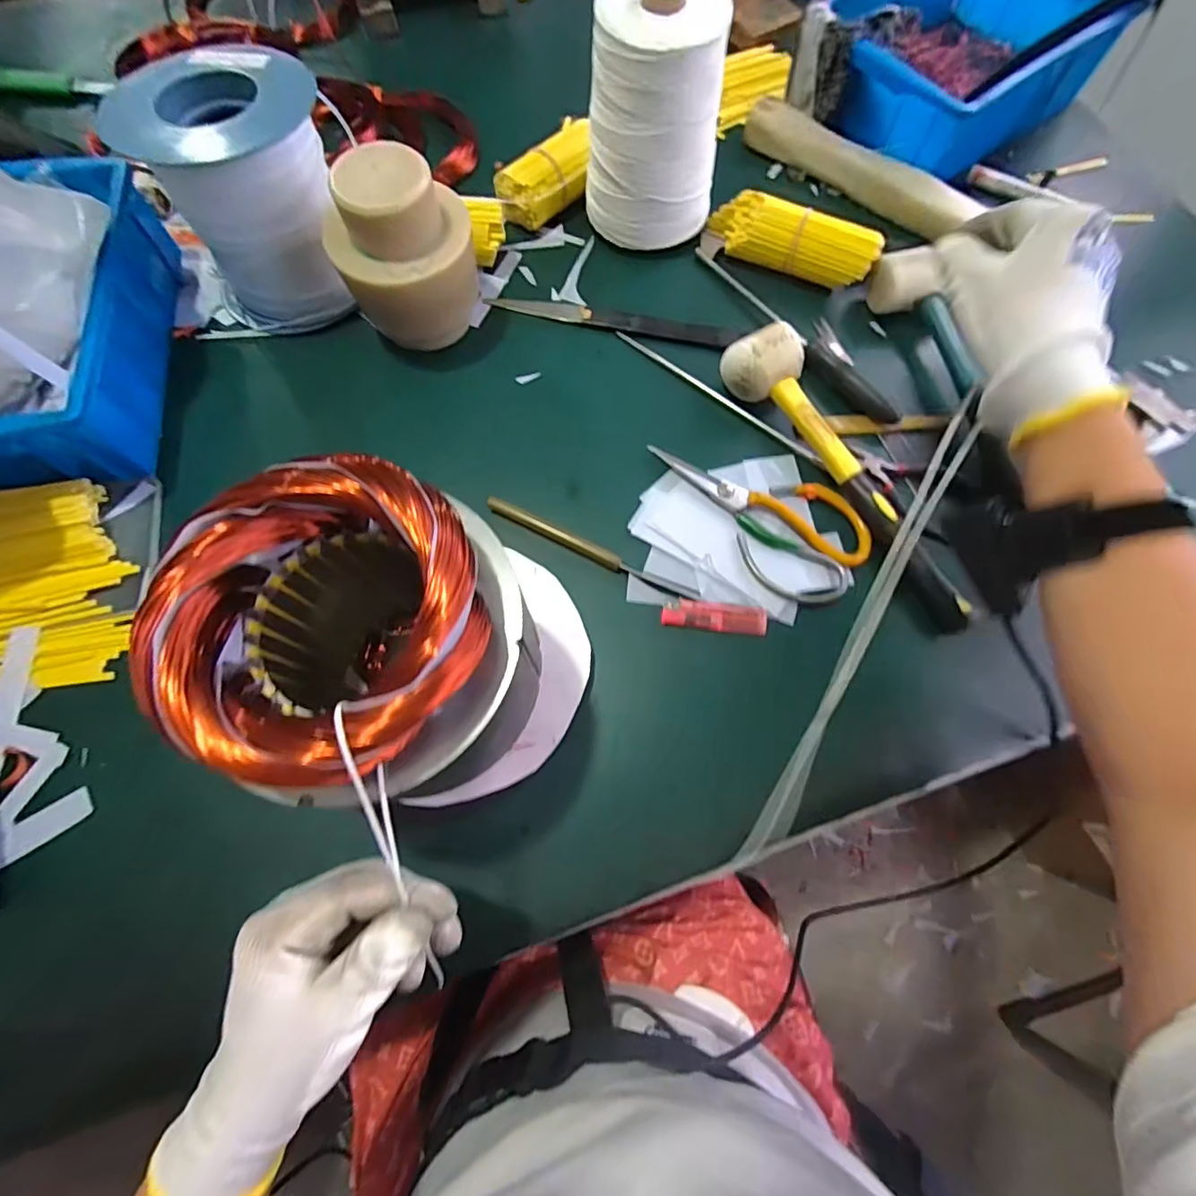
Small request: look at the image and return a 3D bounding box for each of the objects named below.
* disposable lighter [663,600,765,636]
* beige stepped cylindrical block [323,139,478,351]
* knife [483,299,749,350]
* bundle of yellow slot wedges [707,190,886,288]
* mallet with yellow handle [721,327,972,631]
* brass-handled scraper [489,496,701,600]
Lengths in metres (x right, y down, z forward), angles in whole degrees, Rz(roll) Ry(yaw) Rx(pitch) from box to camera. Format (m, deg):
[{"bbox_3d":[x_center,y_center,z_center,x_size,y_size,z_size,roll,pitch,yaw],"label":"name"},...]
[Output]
[{"bbox_3d":[0.087,0.014,0.403,0.076,0.010,0.021,7,72,2],"label":"disposable lighter"},{"bbox_3d":[-0.150,-0.271,0.435,0.091,0.135,0.097,0,72,0],"label":"beige stepped cylindrical block"},{"bbox_3d":[0.014,-0.256,0.493,0.228,0.005,0.025,14,73,4],"label":"knife"},{"bbox_3d":[0.175,-0.328,0.495,0.151,0.045,0.043,32,75,10],"label":"bundle of yellow slot wedges"},{"bbox_3d":[0.199,-0.101,0.422,0.053,0.047,0.276,-32,75,-10],"label":"mallet with yellow handle"},{"bbox_3d":[-0.005,-0.037,0.417,0.175,0.014,0.014,24,74,7],"label":"brass-handled scraper"}]

